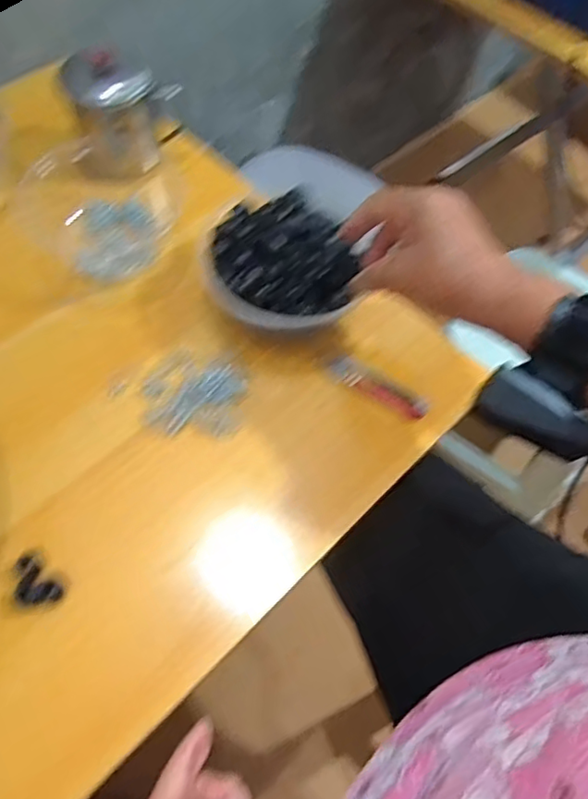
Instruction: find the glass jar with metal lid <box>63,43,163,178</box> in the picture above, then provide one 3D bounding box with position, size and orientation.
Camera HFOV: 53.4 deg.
[{"bbox_3d":[-0.165,-0.260,0.537,0.069,0.084,0.080,-2,61,-3],"label":"glass jar with metal lid"}]

